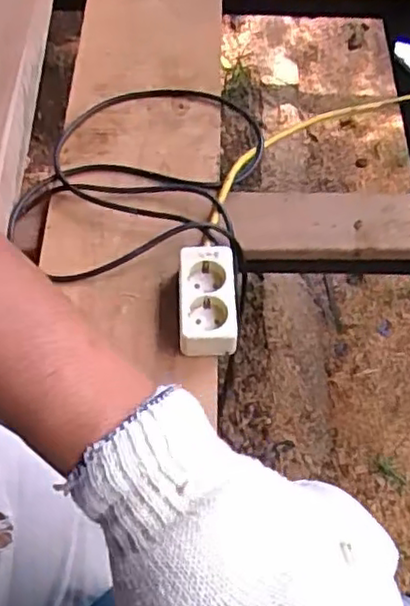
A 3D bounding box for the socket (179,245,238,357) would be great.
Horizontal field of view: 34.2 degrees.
[{"bbox_3d":[0.002,-0.002,0.663,0.054,0.037,0.109,-1,59,-3],"label":"socket"}]

